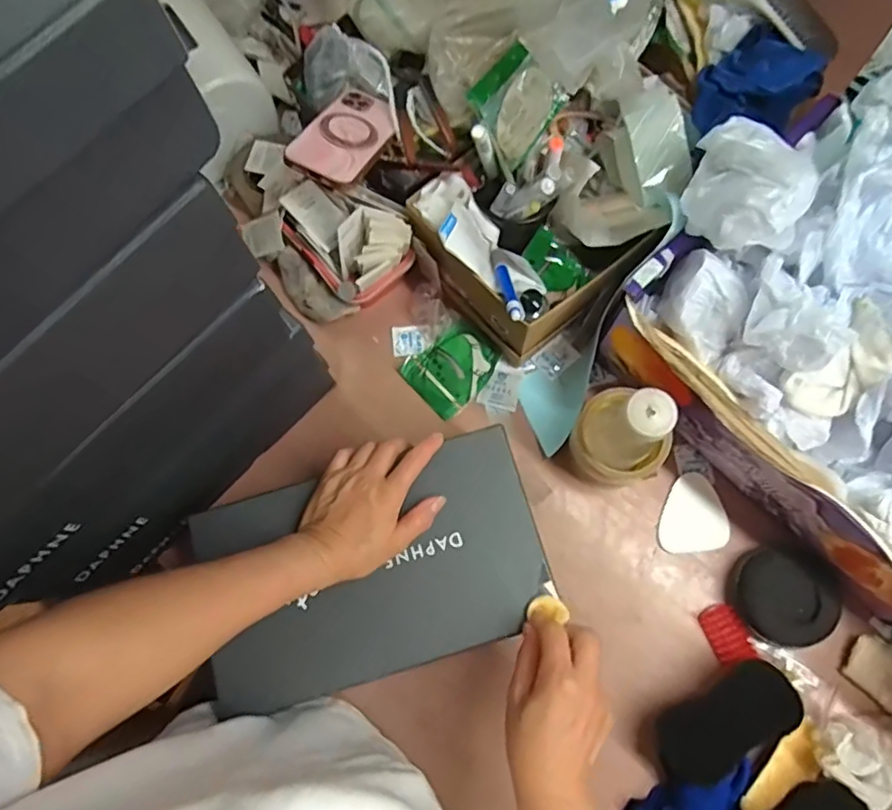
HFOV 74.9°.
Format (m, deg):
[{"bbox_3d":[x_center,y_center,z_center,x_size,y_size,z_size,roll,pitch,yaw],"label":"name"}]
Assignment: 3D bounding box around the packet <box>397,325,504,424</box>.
[{"bbox_3d":[0.008,-0.041,0.648,0.094,0.010,0.079,-43,79,-8],"label":"packet"}]

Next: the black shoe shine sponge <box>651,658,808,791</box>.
[{"bbox_3d":[0.247,0.286,0.523,0.131,0.048,0.070,-33,78,-6],"label":"black shoe shine sponge"}]

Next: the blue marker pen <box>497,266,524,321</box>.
[{"bbox_3d":[0.060,-0.107,0.554,0.014,0.013,0.080,-9,44,0],"label":"blue marker pen"}]

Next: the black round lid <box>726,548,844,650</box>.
[{"bbox_3d":[0.321,0.183,0.555,0.090,0.015,0.082,-5,73,17],"label":"black round lid"}]

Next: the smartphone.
[{"bbox_3d":[-0.099,-0.275,0.590,0.074,0.012,0.157,23,57,1],"label":"smartphone"}]

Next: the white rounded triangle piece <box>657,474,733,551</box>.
[{"bbox_3d":[0.252,0.111,0.601,0.070,0.006,0.075,-6,76,0],"label":"white rounded triangle piece"}]

